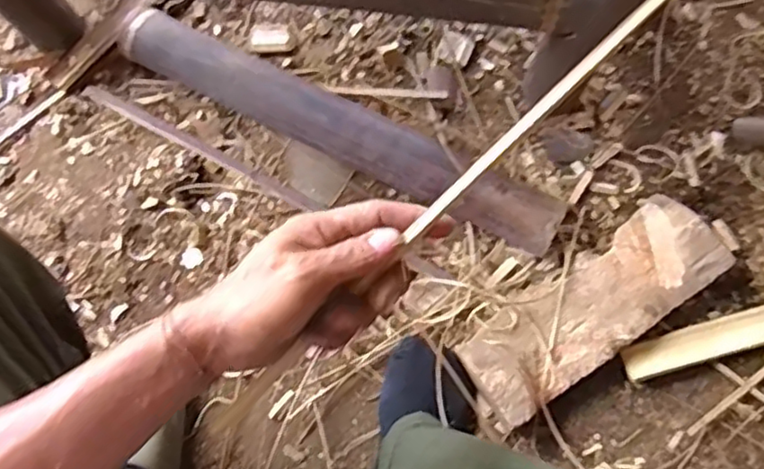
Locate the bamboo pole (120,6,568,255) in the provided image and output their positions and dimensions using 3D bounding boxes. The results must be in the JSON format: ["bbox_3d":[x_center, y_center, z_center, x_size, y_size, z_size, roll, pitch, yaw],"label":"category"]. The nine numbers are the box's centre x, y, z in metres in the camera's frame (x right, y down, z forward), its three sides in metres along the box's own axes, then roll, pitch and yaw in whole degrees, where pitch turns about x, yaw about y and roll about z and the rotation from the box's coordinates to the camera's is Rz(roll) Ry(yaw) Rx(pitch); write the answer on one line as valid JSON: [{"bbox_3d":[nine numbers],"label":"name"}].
[{"bbox_3d":[-0.059,-0.122,0.765,0.548,0.051,0.067,28,79,8],"label":"bamboo pole"}]

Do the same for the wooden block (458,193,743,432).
[{"bbox_3d":[0.219,0.080,0.703,0.294,0.057,0.101,-35,78,-7],"label":"wooden block"}]

